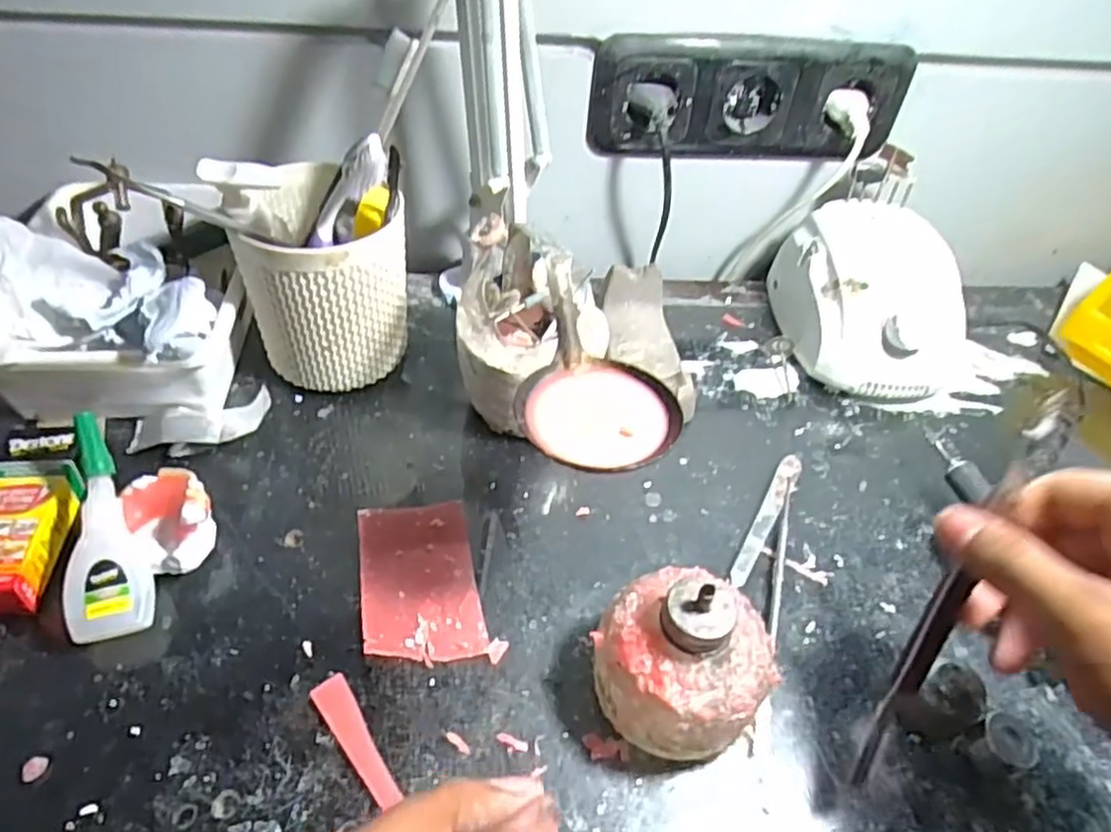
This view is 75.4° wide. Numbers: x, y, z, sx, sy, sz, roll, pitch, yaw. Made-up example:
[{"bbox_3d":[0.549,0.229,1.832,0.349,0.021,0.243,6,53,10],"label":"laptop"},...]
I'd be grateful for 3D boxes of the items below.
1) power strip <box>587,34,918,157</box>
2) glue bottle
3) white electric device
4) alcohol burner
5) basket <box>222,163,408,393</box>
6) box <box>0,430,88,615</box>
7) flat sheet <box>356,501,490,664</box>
[{"bbox_3d":[0.134,-0.221,0.499,0.216,0.081,0.033,-2,47,-9],"label":"power strip"},{"bbox_3d":[-0.212,0.050,0.338,0.033,0.017,0.105,-10,73,-16],"label":"glue bottle"},{"bbox_3d":[0.227,-0.082,0.513,0.111,0.083,0.140,4,46,-3],"label":"white electric device"},{"bbox_3d":[0.055,0.103,0.311,0.071,0.072,0.066,16,46,8],"label":"alcohol burner"},{"bbox_3d":[-0.148,-0.087,0.442,0.102,0.127,0.086,38,53,26],"label":"basket"},{"bbox_3d":[-0.266,0.053,0.363,0.044,0.028,0.098,0,46,-7],"label":"box"},{"bbox_3d":[-0.069,0.083,0.363,0.056,0.007,0.086,-6,47,-13],"label":"flat sheet"}]

